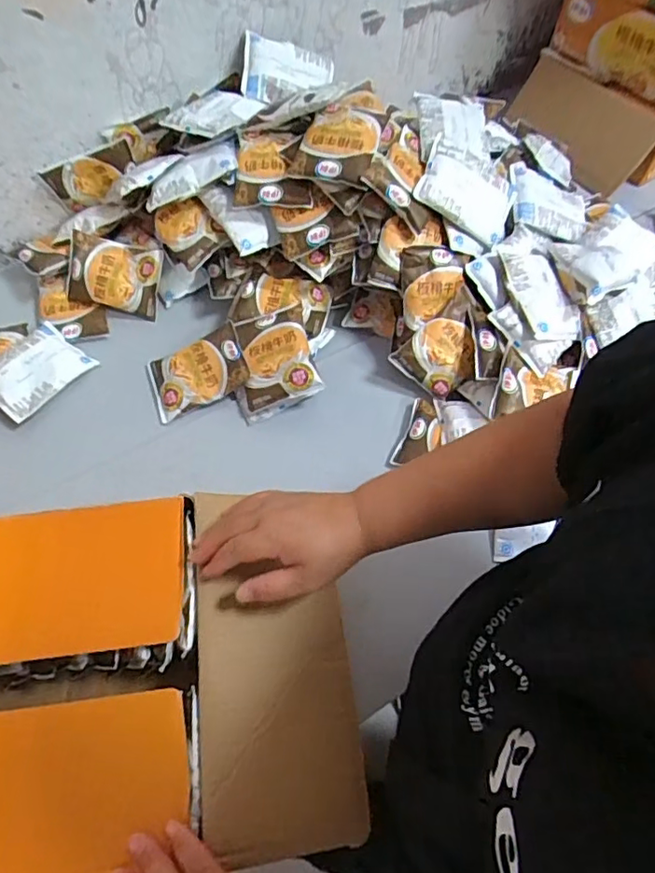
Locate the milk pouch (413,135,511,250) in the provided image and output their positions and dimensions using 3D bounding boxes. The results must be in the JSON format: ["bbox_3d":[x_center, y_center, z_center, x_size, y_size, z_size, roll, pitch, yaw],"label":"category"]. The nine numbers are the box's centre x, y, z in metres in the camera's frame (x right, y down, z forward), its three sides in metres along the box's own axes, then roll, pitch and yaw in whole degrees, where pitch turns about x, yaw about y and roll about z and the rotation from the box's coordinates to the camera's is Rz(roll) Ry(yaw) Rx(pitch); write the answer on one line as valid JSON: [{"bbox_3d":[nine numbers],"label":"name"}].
[{"bbox_3d":[0.177,-0.303,0.695,0.122,0.018,0.094,24,80,-20],"label":"milk pouch"}]

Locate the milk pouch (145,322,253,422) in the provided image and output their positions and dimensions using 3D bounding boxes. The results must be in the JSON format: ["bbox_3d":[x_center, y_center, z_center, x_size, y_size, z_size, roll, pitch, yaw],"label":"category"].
[{"bbox_3d":[-0.168,-0.084,0.729,0.128,0.016,0.088,-25,77,1],"label":"milk pouch"}]

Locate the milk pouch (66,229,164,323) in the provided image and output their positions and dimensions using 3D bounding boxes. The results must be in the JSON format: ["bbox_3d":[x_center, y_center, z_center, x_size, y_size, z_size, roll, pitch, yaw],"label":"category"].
[{"bbox_3d":[-0.297,-0.224,0.784,0.123,0.027,0.094,12,95,-5],"label":"milk pouch"}]

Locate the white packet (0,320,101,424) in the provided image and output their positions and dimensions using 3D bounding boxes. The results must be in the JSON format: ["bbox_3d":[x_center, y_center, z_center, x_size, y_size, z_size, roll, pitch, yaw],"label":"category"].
[{"bbox_3d":[-0.384,-0.087,0.736,0.095,0.028,0.124,33,65,17],"label":"white packet"}]

